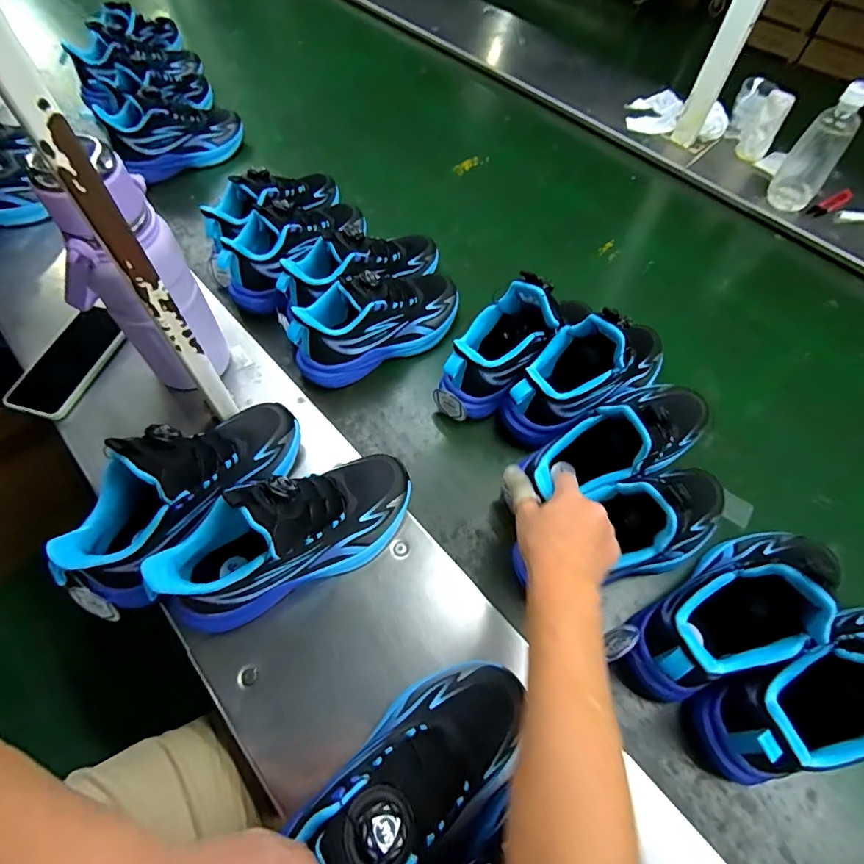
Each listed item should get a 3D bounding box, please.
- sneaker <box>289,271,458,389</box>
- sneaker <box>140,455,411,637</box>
[{"bbox_3d":[-0.065,-0.146,0.588,0.225,0.104,0.089,-38,66,-17],"label":"sneaker"},{"bbox_3d":[-0.126,0.084,0.418,0.229,0.128,0.083,-25,63,-11],"label":"sneaker"}]

